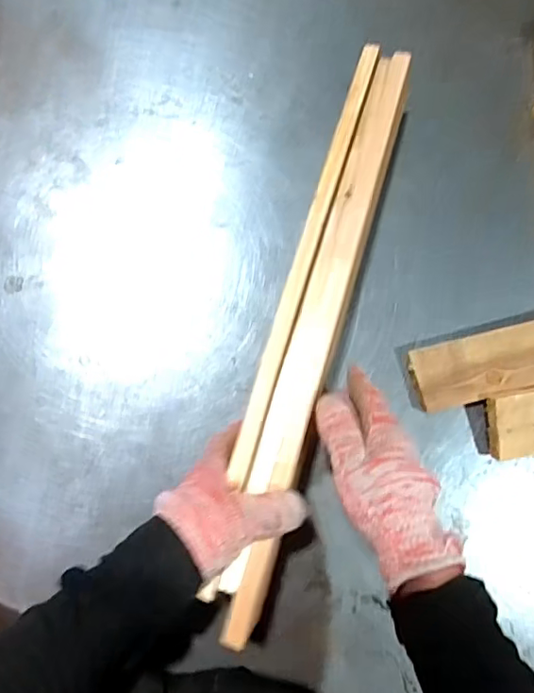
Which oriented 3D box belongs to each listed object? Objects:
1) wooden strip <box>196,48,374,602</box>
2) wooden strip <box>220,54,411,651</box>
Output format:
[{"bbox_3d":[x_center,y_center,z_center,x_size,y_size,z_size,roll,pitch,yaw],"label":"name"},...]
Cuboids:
[{"bbox_3d":[0.024,-0.044,0.430,0.016,0.007,0.465,18,79,-2],"label":"wooden strip"},{"bbox_3d":[0.048,-0.016,0.419,0.021,0.017,0.475,17,80,-3],"label":"wooden strip"}]

